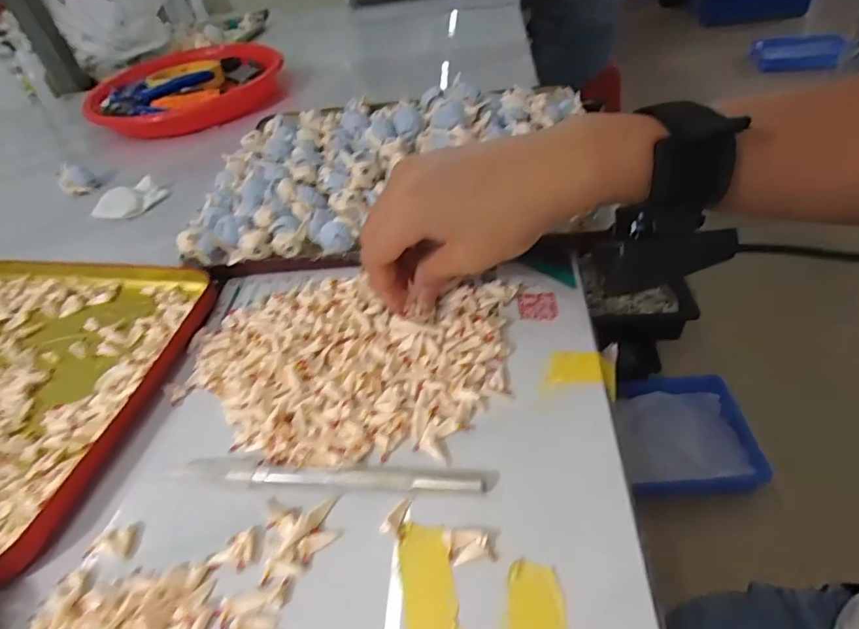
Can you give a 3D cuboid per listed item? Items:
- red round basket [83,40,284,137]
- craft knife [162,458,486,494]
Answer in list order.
[{"bbox_3d":[-0.275,-0.261,0.599,0.207,0.040,0.182,-14,44,-4],"label":"red round basket"},{"bbox_3d":[-0.050,0.072,0.233,0.146,0.006,0.012,0,45,11],"label":"craft knife"}]

